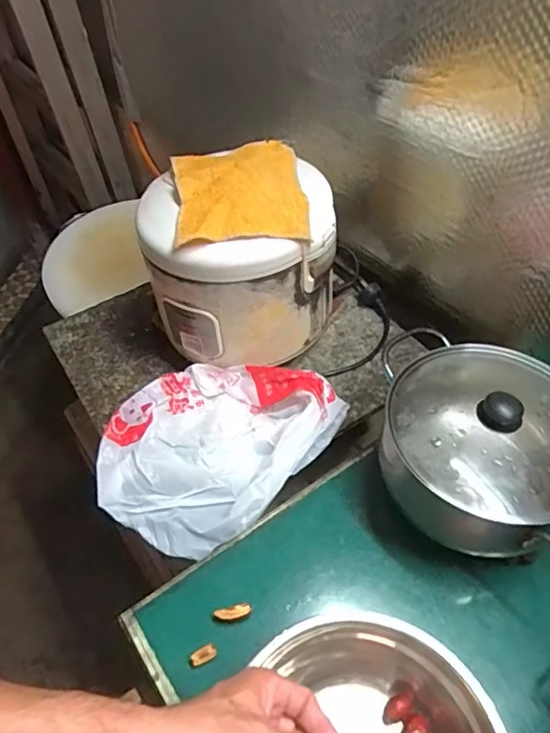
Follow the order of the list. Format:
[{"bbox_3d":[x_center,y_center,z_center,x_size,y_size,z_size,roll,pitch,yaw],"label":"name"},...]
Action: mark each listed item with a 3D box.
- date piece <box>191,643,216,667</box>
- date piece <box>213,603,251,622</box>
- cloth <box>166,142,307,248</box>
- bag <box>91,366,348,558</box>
[{"bbox_3d":[-0.070,0.282,0.538,0.025,0.011,0.014,-21,52,-16],"label":"date piece"},{"bbox_3d":[-0.043,0.252,0.559,0.038,0.013,0.013,-7,50,-5],"label":"date piece"},{"bbox_3d":[-0.045,-0.222,0.683,0.154,0.030,0.172,-7,50,-5],"label":"cloth"},{"bbox_3d":[-0.086,0.090,0.703,0.246,0.073,0.279,28,56,22],"label":"bag"}]

